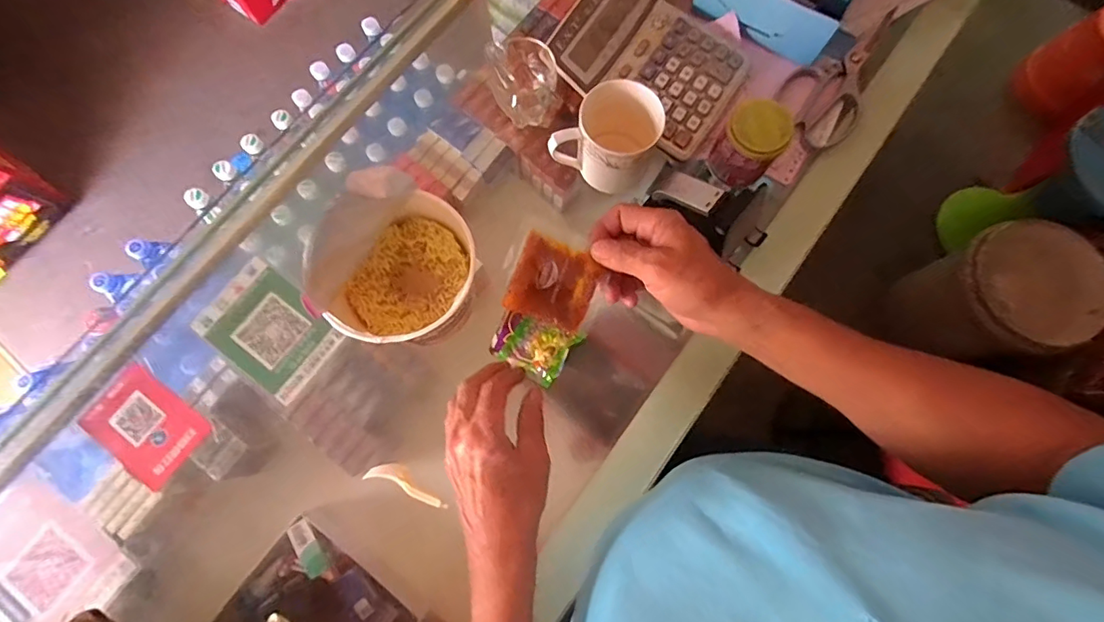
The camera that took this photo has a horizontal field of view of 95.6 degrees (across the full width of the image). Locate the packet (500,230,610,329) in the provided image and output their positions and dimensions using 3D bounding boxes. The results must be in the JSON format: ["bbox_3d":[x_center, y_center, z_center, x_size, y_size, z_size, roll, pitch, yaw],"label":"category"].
[{"bbox_3d":[0.002,-0.023,0.415,0.066,0.006,0.064,22,94,-5],"label":"packet"}]

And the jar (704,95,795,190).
[{"bbox_3d":[0.202,-0.170,0.520,0.061,0.088,0.052,33,78,8],"label":"jar"}]

